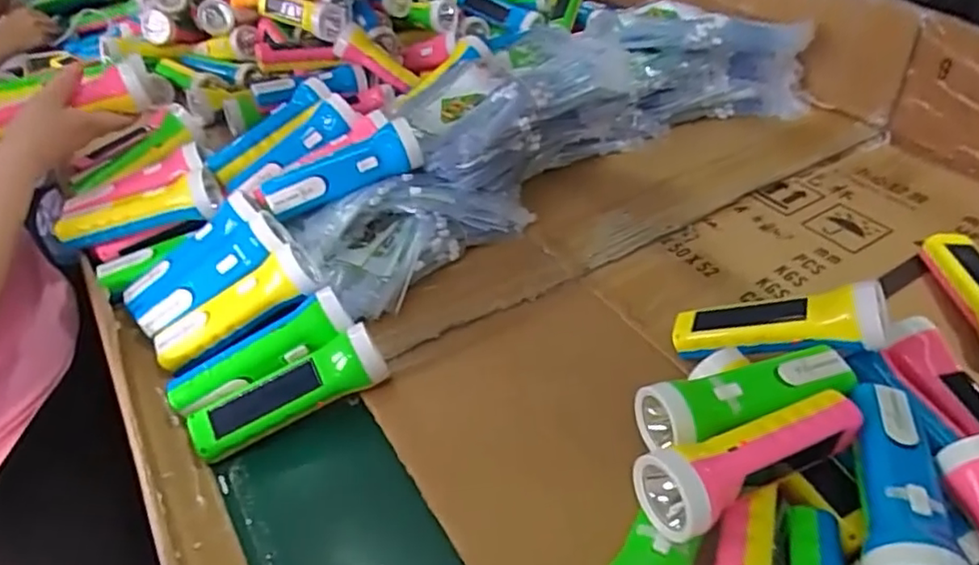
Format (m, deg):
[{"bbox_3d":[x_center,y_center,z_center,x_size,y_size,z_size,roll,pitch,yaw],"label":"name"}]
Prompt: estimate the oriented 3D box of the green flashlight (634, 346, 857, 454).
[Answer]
[{"bbox_3d":[0.191,0.083,0.451,0.164,0.042,0.052,-14,43,-12],"label":"green flashlight"}]

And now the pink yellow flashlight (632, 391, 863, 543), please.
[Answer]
[{"bbox_3d":[0.173,0.115,0.408,0.159,0.050,0.047,-21,45,-18],"label":"pink yellow flashlight"}]

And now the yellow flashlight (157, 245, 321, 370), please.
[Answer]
[{"bbox_3d":[-0.242,0.026,0.586,0.163,0.034,0.055,-31,46,0],"label":"yellow flashlight"}]

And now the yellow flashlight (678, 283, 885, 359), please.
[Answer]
[{"bbox_3d":[0.236,0.038,0.514,0.162,0.052,0.048,-10,32,39],"label":"yellow flashlight"}]

